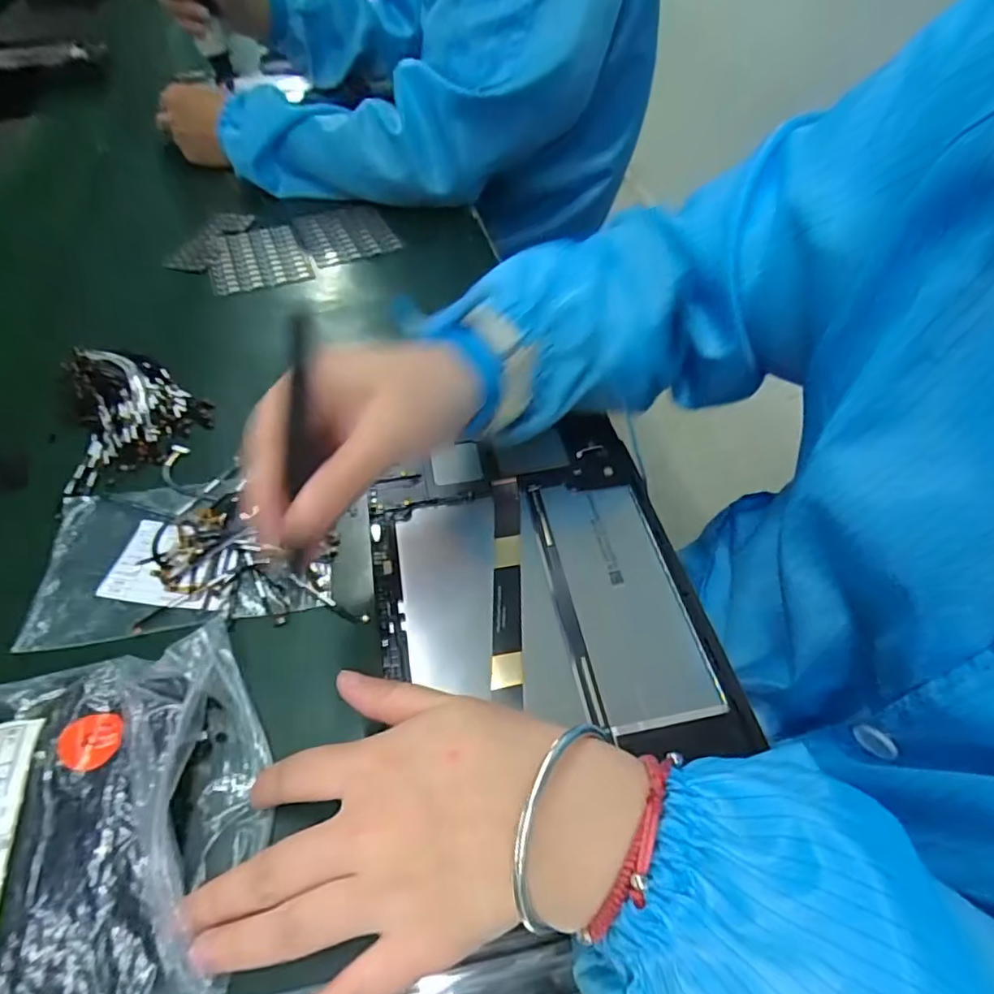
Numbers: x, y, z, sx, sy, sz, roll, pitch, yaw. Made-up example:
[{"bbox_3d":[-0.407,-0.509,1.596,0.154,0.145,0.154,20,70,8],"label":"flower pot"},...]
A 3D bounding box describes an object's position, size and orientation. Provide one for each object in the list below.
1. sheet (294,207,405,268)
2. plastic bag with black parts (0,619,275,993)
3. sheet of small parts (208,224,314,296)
[{"bbox_3d":[-0.146,-0.255,0.546,0.079,0.009,0.095,-24,54,-16],"label":"sheet"},{"bbox_3d":[-0.188,0.132,0.225,0.176,0.026,0.136,-10,51,-8],"label":"plastic bag with black parts"},{"bbox_3d":[-0.217,-0.218,0.517,0.083,0.006,0.095,-17,52,-14],"label":"sheet of small parts"}]

